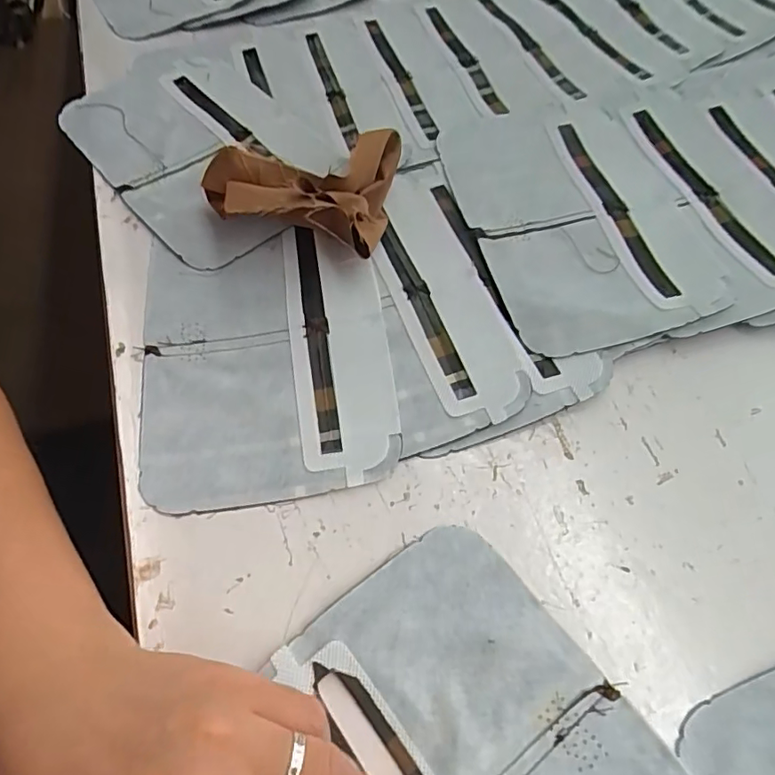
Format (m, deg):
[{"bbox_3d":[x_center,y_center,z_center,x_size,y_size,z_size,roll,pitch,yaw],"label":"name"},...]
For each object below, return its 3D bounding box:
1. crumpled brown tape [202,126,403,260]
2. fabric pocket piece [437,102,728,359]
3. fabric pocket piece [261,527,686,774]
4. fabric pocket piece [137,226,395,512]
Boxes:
[{"bbox_3d":[-0.054,-0.120,0.328,0.108,0.042,0.084,10,62,6],"label":"crumpled brown tape"},{"bbox_3d":[0.111,-0.109,0.339,0.117,0.011,0.192,-14,62,-7],"label":"fabric pocket piece"},{"bbox_3d":[0.045,0.161,0.204,0.126,0.008,0.196,-34,66,-16],"label":"fabric pocket piece"},{"bbox_3d":[-0.066,-0.019,0.291,0.130,0.020,0.160,-7,63,-4],"label":"fabric pocket piece"}]

